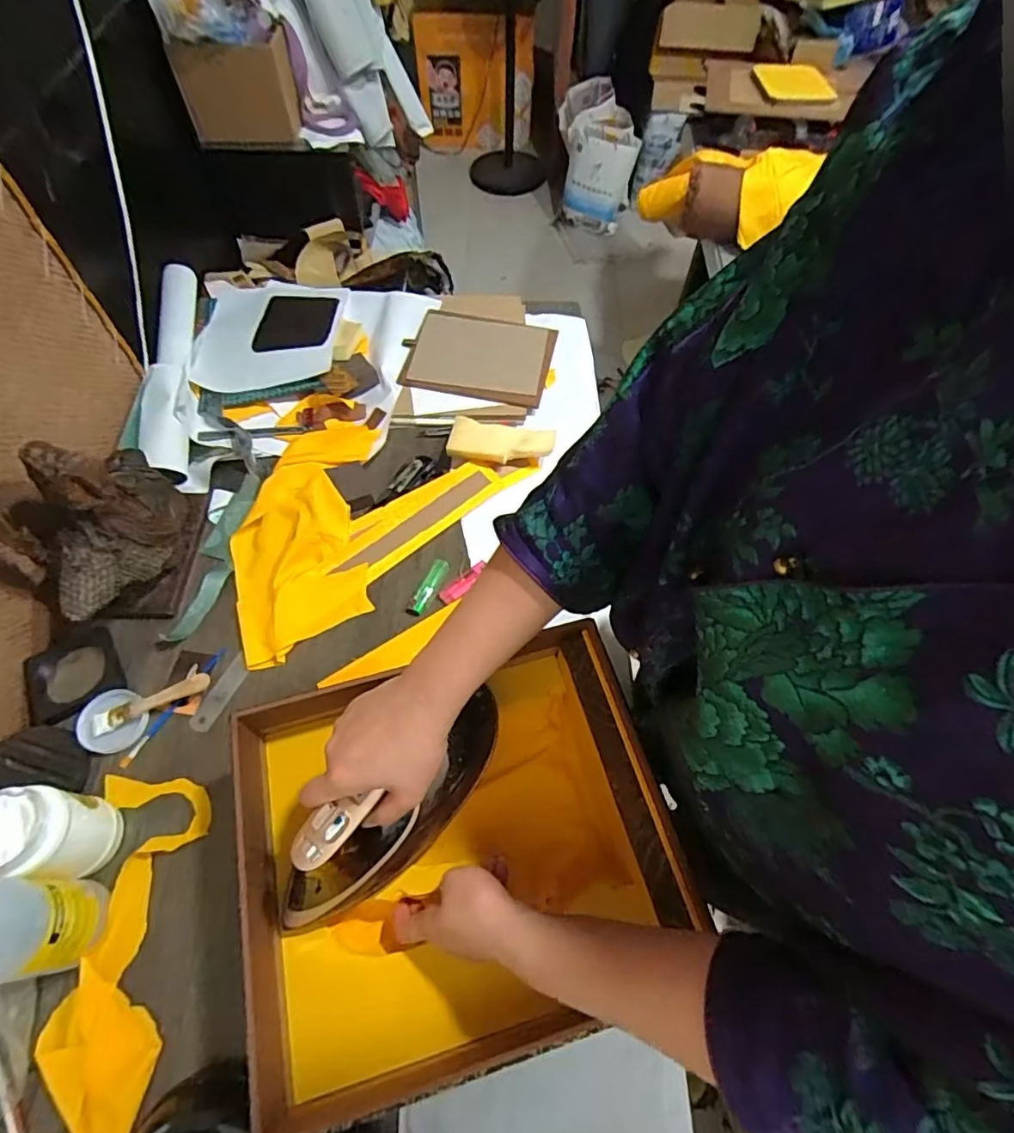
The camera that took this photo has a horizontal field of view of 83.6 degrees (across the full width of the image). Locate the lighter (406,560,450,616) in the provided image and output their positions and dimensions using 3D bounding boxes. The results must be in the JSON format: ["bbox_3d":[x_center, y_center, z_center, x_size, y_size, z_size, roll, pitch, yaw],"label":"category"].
[{"bbox_3d":[-0.106,0.027,0.757,0.027,0.009,0.091,23,62,12],"label":"lighter"}]

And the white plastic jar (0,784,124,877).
[{"bbox_3d":[-0.439,0.257,0.546,0.075,0.119,0.080,1,60,-1],"label":"white plastic jar"}]

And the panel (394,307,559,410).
[{"bbox_3d":[-0.050,-0.360,0.943,0.245,0.031,0.173,8,60,3],"label":"panel"}]

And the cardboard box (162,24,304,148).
[{"bbox_3d":[-0.521,-0.926,1.113,0.214,0.164,0.071,-14,61,-9],"label":"cardboard box"}]

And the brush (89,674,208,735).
[{"bbox_3d":[-0.414,0.156,0.660,0.133,0.020,0.026,-21,63,-13],"label":"brush"}]

